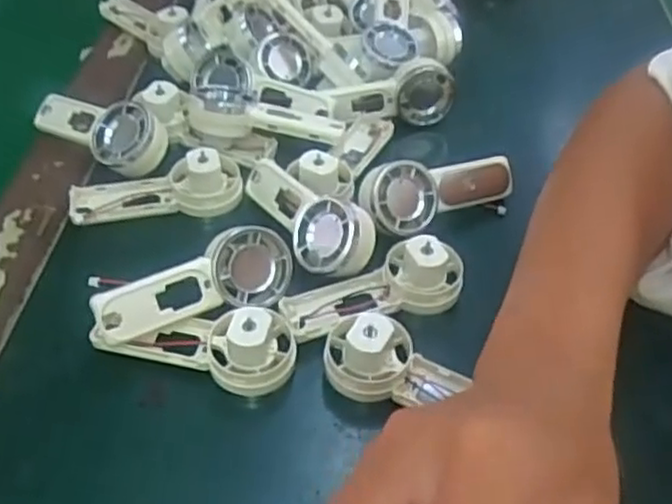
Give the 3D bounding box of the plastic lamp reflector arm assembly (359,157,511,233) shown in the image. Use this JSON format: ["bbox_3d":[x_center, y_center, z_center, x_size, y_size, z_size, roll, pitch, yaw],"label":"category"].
[{"bbox_3d":[0.059,-0.035,0.393,0.092,0.032,0.034,-10,47,-11],"label":"plastic lamp reflector arm assembly"}]

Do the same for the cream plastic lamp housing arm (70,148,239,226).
[{"bbox_3d":[-0.100,-0.037,0.399,0.092,0.030,0.034,-6,46,-8],"label":"cream plastic lamp housing arm"}]

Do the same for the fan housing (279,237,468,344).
[{"bbox_3d":[0.020,0.015,0.348,0.091,0.023,0.038,-18,49,-18],"label":"fan housing"}]

